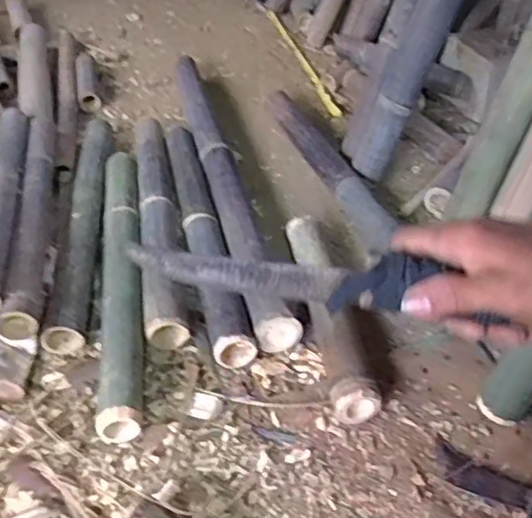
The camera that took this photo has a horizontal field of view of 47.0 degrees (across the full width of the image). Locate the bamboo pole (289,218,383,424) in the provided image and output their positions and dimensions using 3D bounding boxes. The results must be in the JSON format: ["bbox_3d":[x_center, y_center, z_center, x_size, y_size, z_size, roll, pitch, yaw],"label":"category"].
[{"bbox_3d":[0.105,0.070,0.983,0.078,0.070,0.411,-5,40,-6],"label":"bamboo pole"}]

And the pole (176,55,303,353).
[{"bbox_3d":[-0.094,-0.185,1.278,0.077,0.079,0.971,-9,42,-11],"label":"pole"}]

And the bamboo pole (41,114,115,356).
[{"bbox_3d":[-0.344,-0.087,1.175,0.073,0.060,0.647,-4,40,-5],"label":"bamboo pole"}]

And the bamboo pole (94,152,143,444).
[{"bbox_3d":[-0.248,0.016,1.042,0.071,0.080,0.645,-6,42,-7],"label":"bamboo pole"}]

